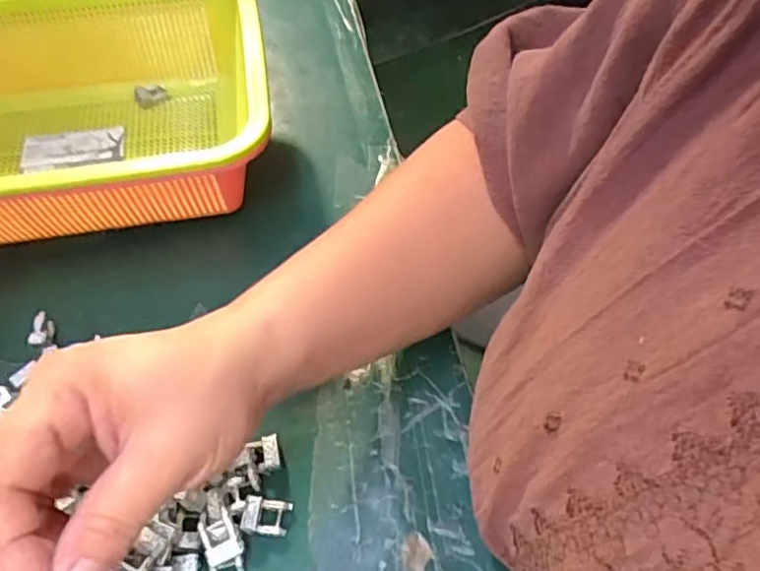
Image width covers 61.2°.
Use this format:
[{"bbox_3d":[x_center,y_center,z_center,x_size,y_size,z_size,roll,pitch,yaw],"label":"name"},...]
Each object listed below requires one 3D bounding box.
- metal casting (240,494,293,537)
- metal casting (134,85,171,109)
[{"bbox_3d":[-0.054,0.110,0.309,0.022,0.010,0.016,1,55,4],"label":"metal casting"},{"bbox_3d":[-0.171,-0.144,0.480,0.024,0.013,0.017,-22,56,-12],"label":"metal casting"}]

